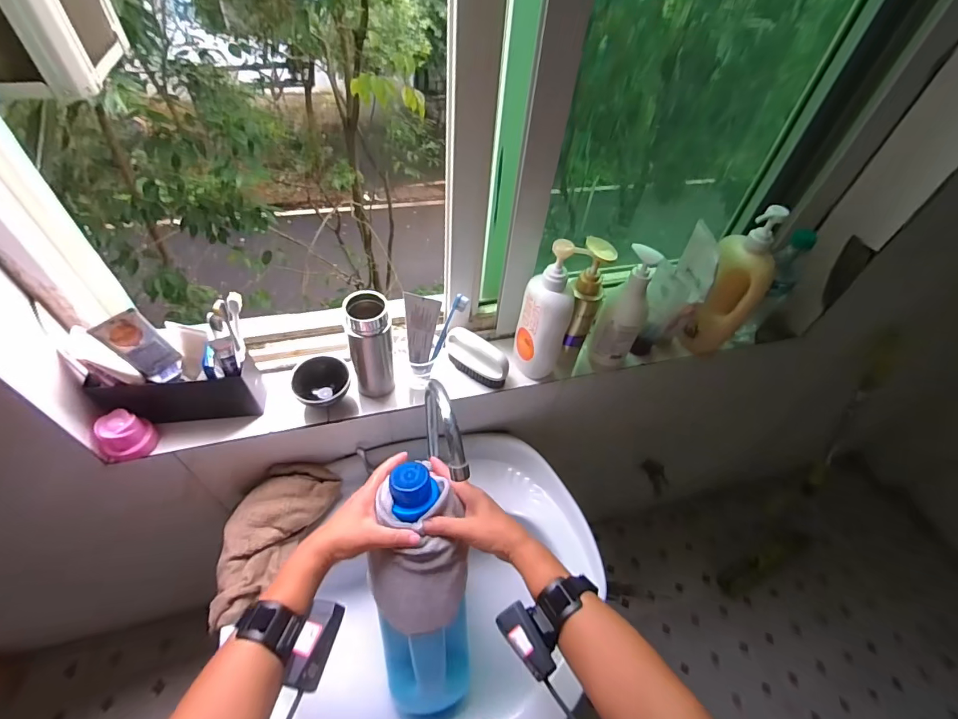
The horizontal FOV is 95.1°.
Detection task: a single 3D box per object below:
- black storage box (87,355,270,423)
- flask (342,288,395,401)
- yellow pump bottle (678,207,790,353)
[{"bbox_3d":[-0.417,0.049,0.619,0.195,0.088,0.053,-5,51,-10],"label":"black storage box"},{"bbox_3d":[-0.159,-0.016,0.653,0.062,0.178,0.052,-8,52,-12],"label":"flask"},{"bbox_3d":[0.418,-0.119,0.721,0.072,0.253,0.076,3,50,-4],"label":"yellow pump bottle"}]

